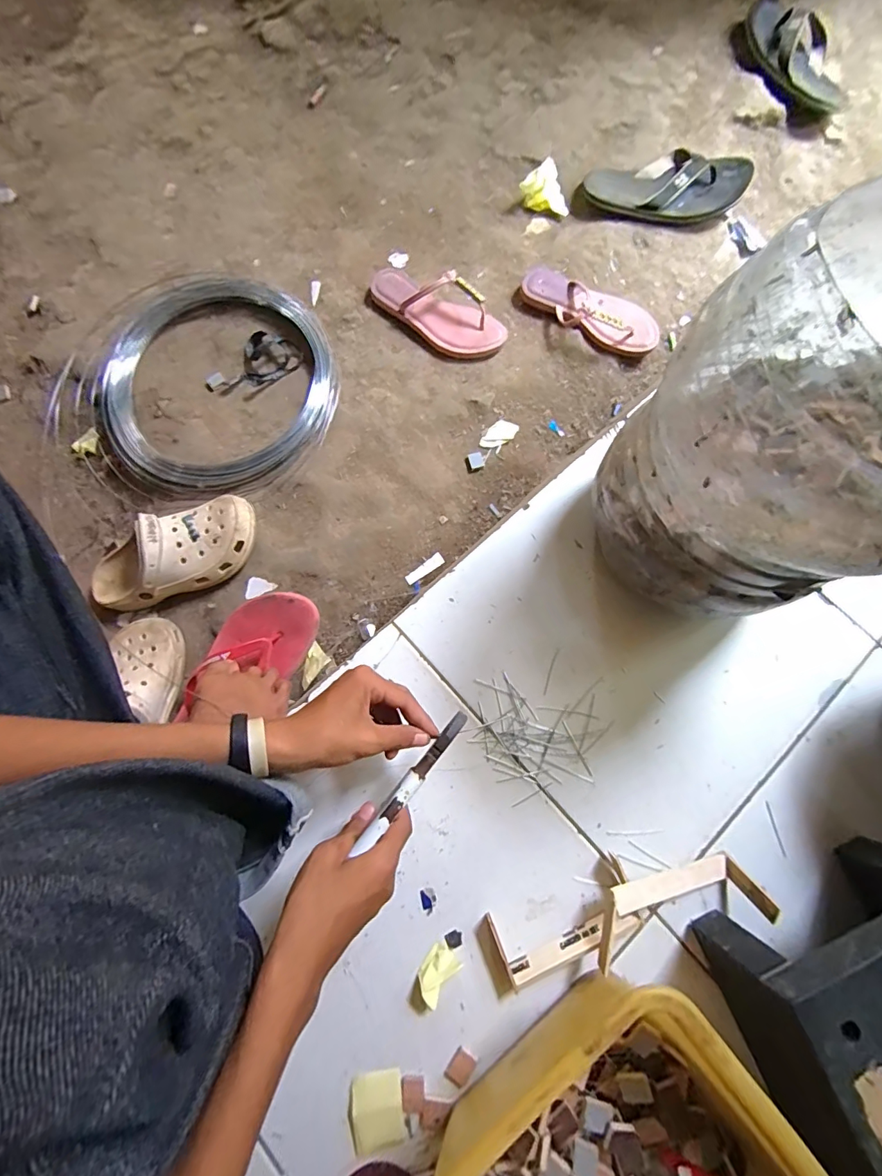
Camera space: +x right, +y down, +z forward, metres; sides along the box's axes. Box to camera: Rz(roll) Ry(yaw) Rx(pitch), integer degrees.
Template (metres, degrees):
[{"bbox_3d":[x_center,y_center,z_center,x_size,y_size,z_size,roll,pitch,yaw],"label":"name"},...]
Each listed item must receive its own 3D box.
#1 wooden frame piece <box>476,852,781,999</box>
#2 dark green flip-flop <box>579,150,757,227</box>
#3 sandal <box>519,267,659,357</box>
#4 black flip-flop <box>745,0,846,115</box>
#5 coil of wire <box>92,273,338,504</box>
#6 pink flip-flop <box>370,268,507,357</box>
[{"bbox_3d":[0.172,0.315,0.453,0.271,0.038,0.076,-18,77,-5],"label":"wooden frame piece"},{"bbox_3d":[0.370,-0.662,0.771,0.258,0.042,0.109,1,80,0],"label":"dark green flip-flop"},{"bbox_3d":[0.228,-0.431,0.722,0.230,0.041,0.090,29,78,6],"label":"sandal"},{"bbox_3d":[0.619,-0.930,0.826,0.131,0.062,0.250,-36,80,-9],"label":"black flip-flop"},{"bbox_3d":[-0.336,-0.307,0.695,0.356,0.042,0.351,0,80,0],"label":"coil of wire"},{"bbox_3d":[-0.008,-0.436,0.718,0.230,0.054,0.079,37,78,7],"label":"pink flip-flop"}]

